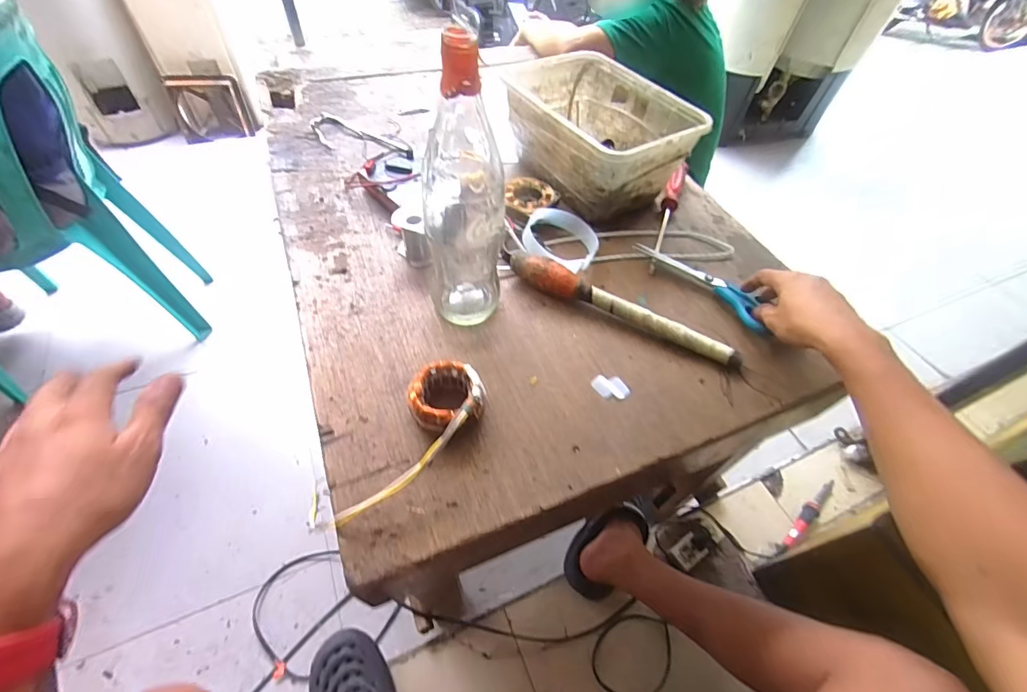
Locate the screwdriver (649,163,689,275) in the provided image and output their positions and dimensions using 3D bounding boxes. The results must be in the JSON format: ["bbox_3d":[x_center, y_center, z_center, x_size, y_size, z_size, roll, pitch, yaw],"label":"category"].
[{"bbox_3d":[0.227,-0.193,0.635,0.023,0.033,0.229,18,55,8],"label":"screwdriver"}]

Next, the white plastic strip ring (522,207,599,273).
[{"bbox_3d":[0.064,-0.141,0.586,0.098,0.036,0.110,21,55,10],"label":"white plastic strip ring"}]

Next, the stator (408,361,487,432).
[{"bbox_3d":[-0.066,0.055,0.432,0.070,0.046,0.070,2,54,-3],"label":"stator"}]

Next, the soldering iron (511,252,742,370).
[{"bbox_3d":[0.129,-0.046,0.525,0.287,0.037,0.032,23,56,12],"label":"soldering iron"}]

